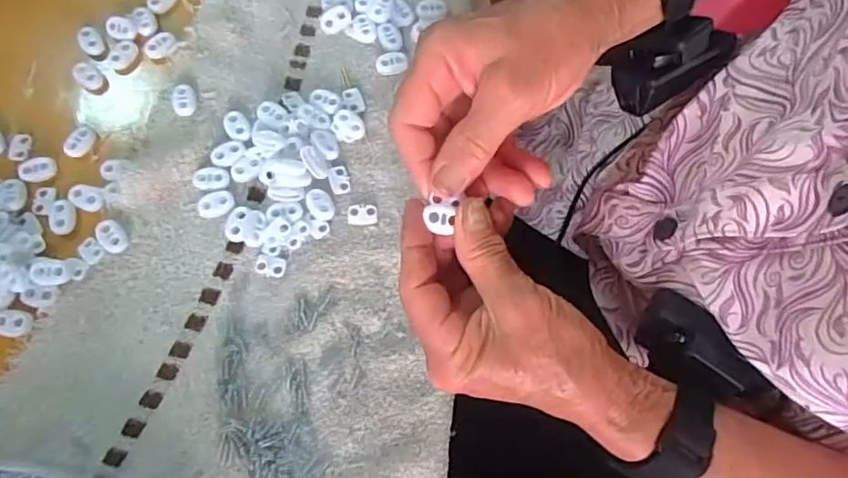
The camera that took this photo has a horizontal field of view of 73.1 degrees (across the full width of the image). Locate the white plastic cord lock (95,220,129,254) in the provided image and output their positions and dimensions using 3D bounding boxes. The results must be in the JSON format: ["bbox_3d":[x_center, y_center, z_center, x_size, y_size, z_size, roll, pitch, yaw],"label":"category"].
[{"bbox_3d":[-0.190,-0.002,0.349,0.015,0.005,0.022,-43,81,-12],"label":"white plastic cord lock"}]

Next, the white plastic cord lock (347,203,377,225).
[{"bbox_3d":[-0.039,-0.016,0.360,0.019,0.004,0.014,-1,76,-3],"label":"white plastic cord lock"}]

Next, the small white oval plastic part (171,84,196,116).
[{"bbox_3d":[-0.161,-0.093,0.383,0.015,0.005,0.023,-12,77,-6],"label":"small white oval plastic part"}]

